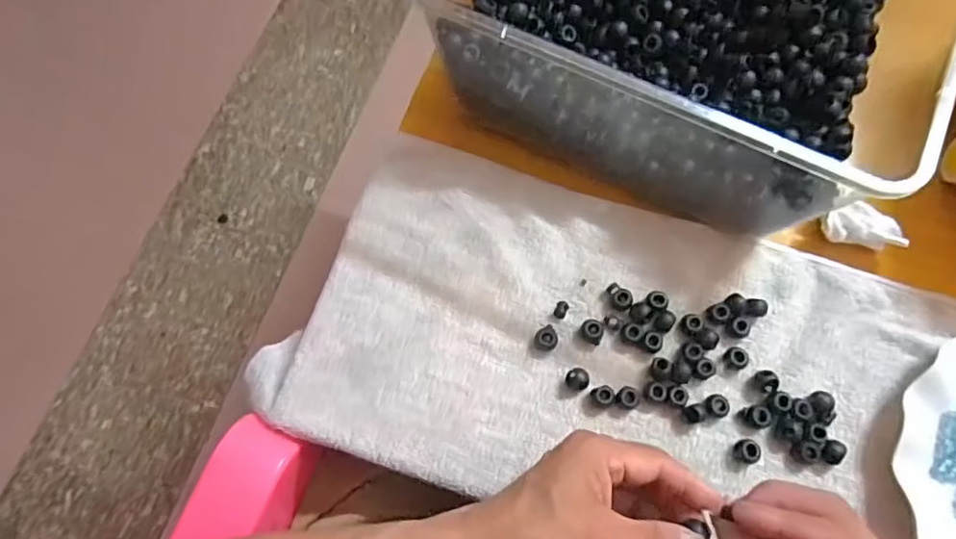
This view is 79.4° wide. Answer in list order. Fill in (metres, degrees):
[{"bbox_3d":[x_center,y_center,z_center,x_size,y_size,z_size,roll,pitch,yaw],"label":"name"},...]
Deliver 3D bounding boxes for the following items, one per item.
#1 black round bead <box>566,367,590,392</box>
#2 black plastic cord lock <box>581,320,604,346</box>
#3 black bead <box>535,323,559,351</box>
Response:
[{"bbox_3d":[0.067,0.074,0.388,0.015,0.010,0.015,0,72,0],"label":"black round bead"},{"bbox_3d":[0.079,0.043,0.398,0.016,0.009,0.015,0,72,0],"label":"black plastic cord lock"},{"bbox_3d":[0.047,0.048,0.396,0.016,0.009,0.016,0,72,0],"label":"black bead"}]

